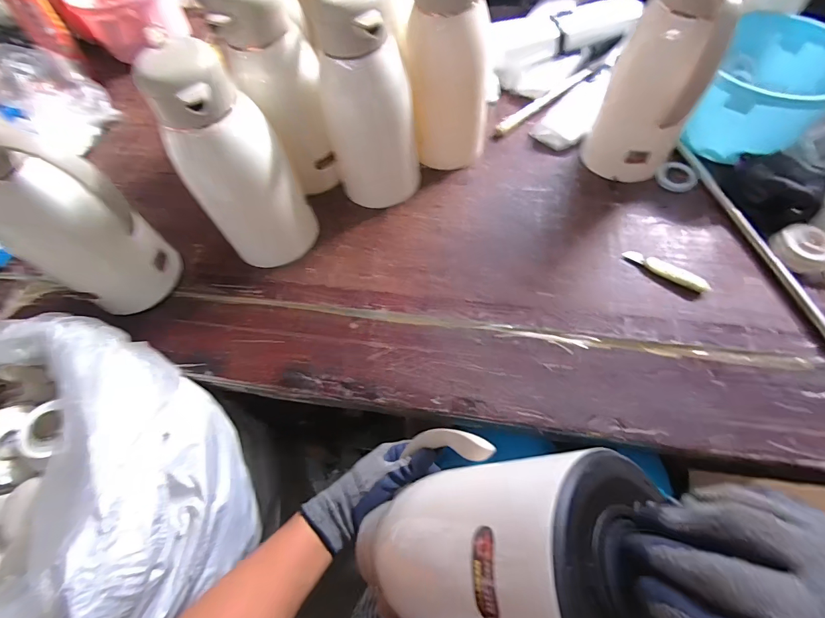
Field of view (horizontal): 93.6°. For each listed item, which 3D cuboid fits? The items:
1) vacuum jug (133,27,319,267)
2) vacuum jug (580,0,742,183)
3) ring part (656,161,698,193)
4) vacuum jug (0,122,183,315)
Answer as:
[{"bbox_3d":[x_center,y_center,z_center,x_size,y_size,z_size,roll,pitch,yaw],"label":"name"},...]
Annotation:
[{"bbox_3d":[-0.222,-0.171,0.501,0.127,0.266,0.113,-19,63,-4],"label":"vacuum jug"},{"bbox_3d":[0.337,-0.310,0.527,0.130,0.270,0.114,31,70,19],"label":"vacuum jug"},{"bbox_3d":[0.431,-0.216,0.632,0.056,0.011,0.059,-1,65,2],"label":"ring part"},{"bbox_3d":[-0.428,-0.104,0.481,0.137,0.269,0.122,26,69,17],"label":"vacuum jug"}]

